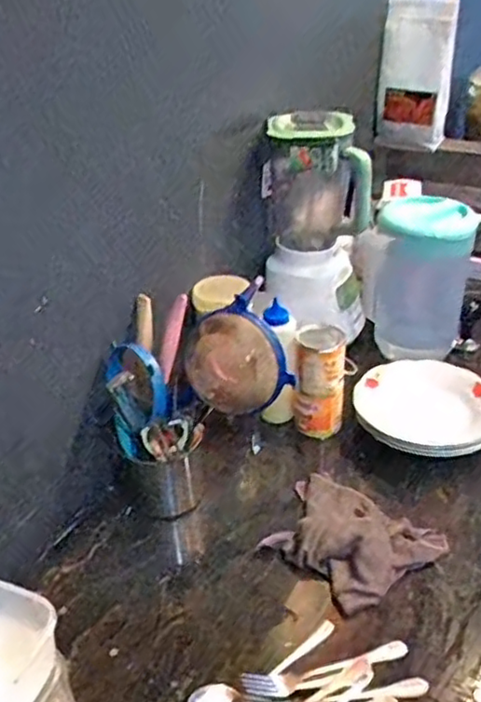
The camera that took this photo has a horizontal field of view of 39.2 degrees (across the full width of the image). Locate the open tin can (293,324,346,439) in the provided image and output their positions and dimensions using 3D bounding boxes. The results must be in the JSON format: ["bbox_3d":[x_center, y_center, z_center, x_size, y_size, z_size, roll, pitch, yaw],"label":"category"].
[{"bbox_3d":[0.116,0.048,0.998,0.067,0.159,0.067,-1,32,1],"label":"open tin can"}]

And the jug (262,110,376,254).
[{"bbox_3d":[0.126,-0.276,1.116,0.179,0.218,0.131,3,33,8],"label":"jug"}]

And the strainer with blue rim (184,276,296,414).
[{"bbox_3d":[-0.002,0.001,0.796,0.132,0.147,0.046,7,33,13],"label":"strainer with blue rim"}]

